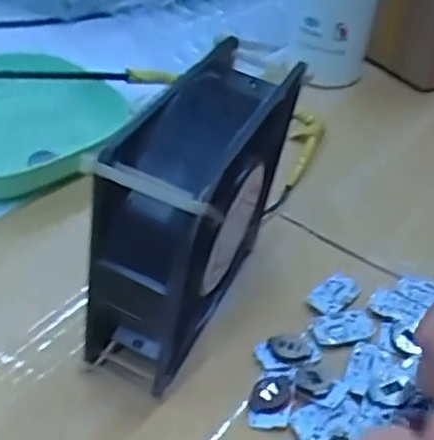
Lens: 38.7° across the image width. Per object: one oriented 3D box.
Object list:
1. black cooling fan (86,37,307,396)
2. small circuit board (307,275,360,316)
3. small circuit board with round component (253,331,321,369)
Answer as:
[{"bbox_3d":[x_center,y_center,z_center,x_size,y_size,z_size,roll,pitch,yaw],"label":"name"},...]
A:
[{"bbox_3d":[-0.008,0.001,0.269,0.049,0.118,0.114,19,41,16],"label":"black cooling fan"},{"bbox_3d":[0.061,0.038,0.322,0.018,0.004,0.031,36,51,29],"label":"small circuit board"},{"bbox_3d":[0.033,0.062,0.294,0.030,0.005,0.021,-4,40,-11],"label":"small circuit board with round component"}]

